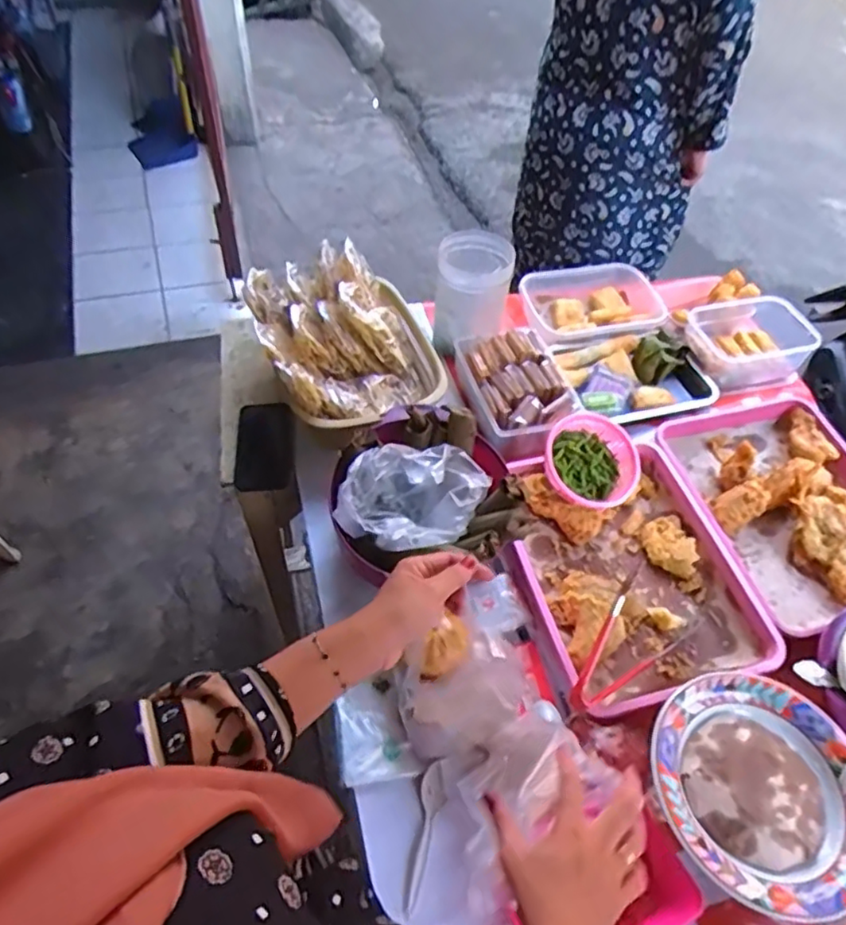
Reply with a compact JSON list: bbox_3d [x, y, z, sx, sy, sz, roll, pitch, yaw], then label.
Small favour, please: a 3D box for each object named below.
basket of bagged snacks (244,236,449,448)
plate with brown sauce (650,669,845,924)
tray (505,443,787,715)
[{"bbox_3d":[-0.106,-0.173,0.974,0.274,0.149,0.305,-15,54,-14],"label":"basket of bagged snacks"},{"bbox_3d":[0.346,0.326,0.630,0.212,0.033,0.216,38,60,24],"label":"plate with brown sauce"},{"bbox_3d":[0.267,0.134,0.827,0.283,0.050,0.354,-11,53,-10],"label":"tray"}]

